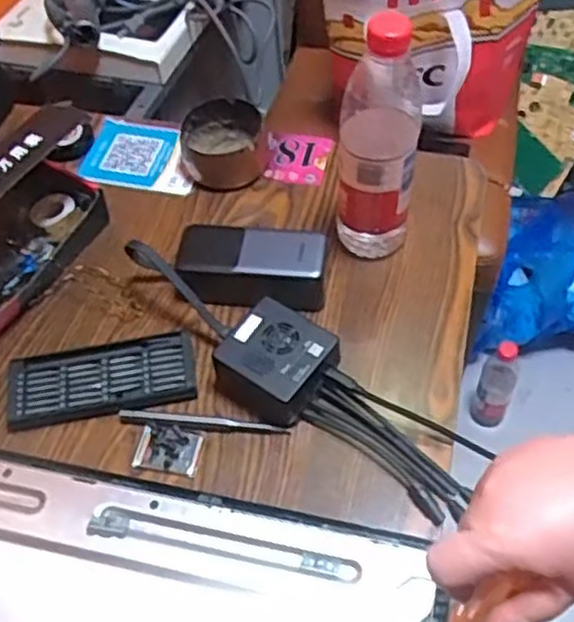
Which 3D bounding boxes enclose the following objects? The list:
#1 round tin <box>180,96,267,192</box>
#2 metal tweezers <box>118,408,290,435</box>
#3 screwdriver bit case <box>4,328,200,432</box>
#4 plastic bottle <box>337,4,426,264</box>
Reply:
[{"bbox_3d":[-0.067,-0.172,0.783,0.083,0.054,0.091,-2,55,3],"label":"round tin"},{"bbox_3d":[-0.068,0.091,0.615,0.136,0.006,0.012,4,52,5],"label":"metal tweezers"},{"bbox_3d":[-0.155,0.057,0.637,0.153,0.012,0.064,-8,51,-4],"label":"screwdriver bit case"},{"bbox_3d":[0.079,-0.138,0.639,0.069,0.225,0.063,6,54,6],"label":"plastic bottle"}]

